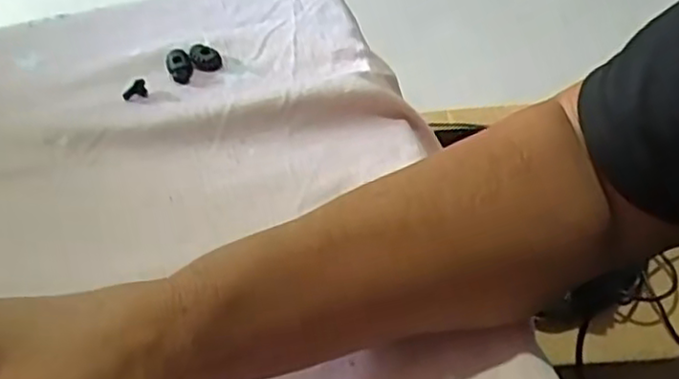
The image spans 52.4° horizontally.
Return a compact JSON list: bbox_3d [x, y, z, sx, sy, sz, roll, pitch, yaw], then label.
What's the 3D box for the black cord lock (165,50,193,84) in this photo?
[{"bbox_3d":[-0.111,-0.086,0.477,0.016,0.012,0.027,-15,47,-11],"label":"black cord lock"}]

